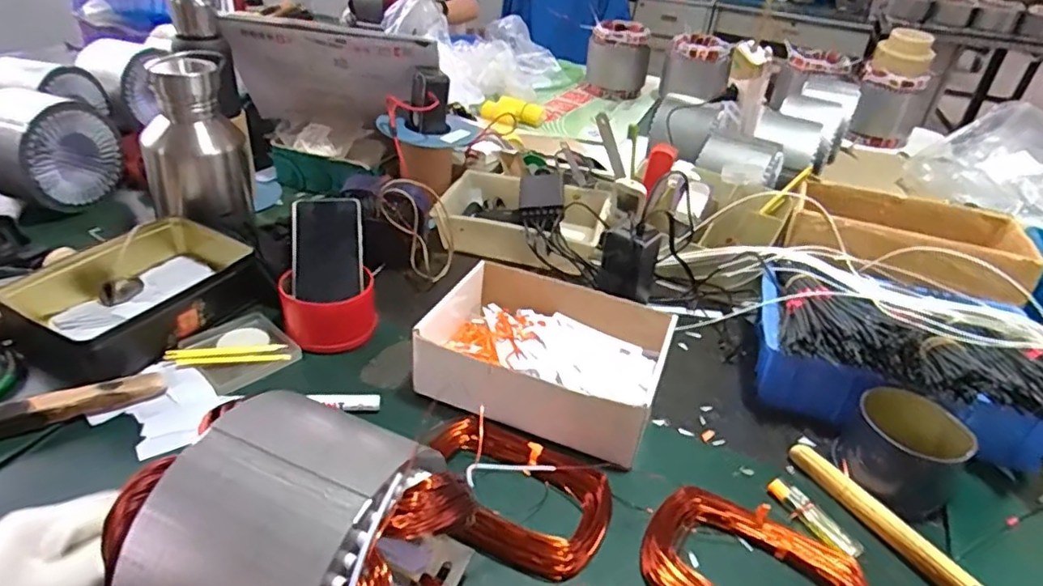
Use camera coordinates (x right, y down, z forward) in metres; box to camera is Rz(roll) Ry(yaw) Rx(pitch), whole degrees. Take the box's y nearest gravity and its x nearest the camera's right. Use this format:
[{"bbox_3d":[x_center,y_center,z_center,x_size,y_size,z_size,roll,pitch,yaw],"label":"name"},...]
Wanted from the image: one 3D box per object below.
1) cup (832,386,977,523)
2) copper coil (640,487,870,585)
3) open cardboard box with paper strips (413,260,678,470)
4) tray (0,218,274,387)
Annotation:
[{"bbox_3d":[0.362,0.151,0.579,0.098,0.076,0.097,4,35,-3],"label":"cup"},{"bbox_3d":[0.186,0.228,0.487,0.173,0.024,0.113,22,38,22],"label":"copper coil"},{"bbox_3d":[0.026,0.067,0.664,0.238,0.081,0.188,17,36,16],"label":"open cardboard box with paper strips"},{"bbox_3d":[-0.425,0.000,0.694,0.173,0.082,0.237,22,38,22],"label":"tray"}]

